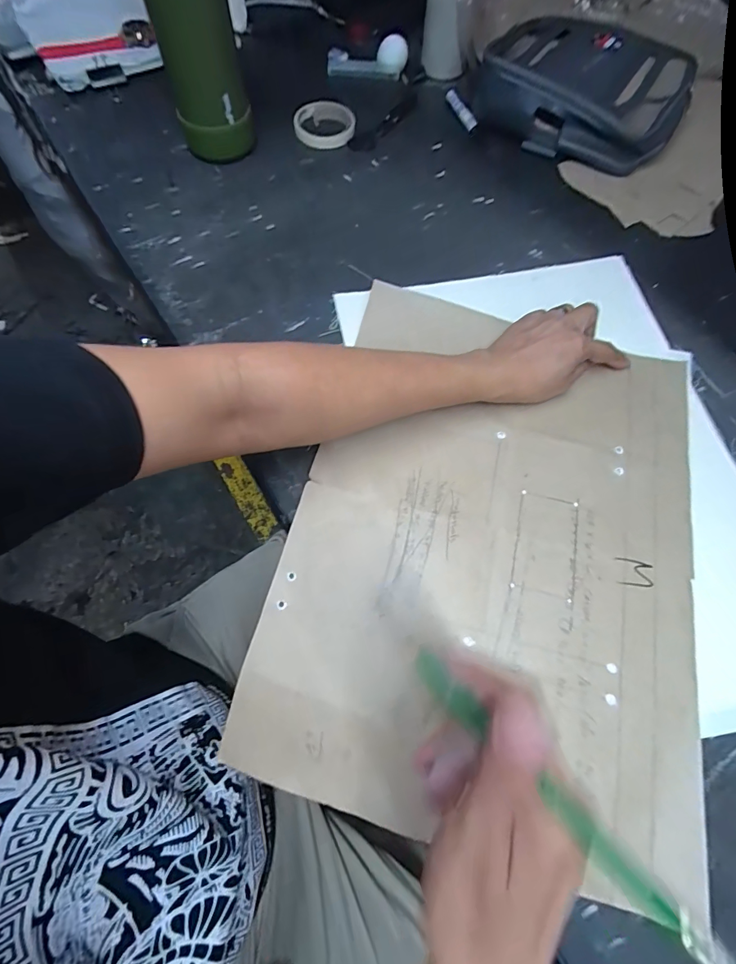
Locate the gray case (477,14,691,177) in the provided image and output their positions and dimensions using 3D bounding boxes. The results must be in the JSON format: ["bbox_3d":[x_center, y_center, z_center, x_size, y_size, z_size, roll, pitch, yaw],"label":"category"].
[{"bbox_3d":[0.306,-0.578,0.610,0.296,0.058,0.234,26,68,8],"label":"gray case"}]

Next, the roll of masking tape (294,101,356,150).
[{"bbox_3d":[-0.061,-0.498,0.579,0.081,0.018,0.081,1,67,-2],"label":"roll of masking tape"}]

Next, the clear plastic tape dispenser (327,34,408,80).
[{"bbox_3d":[0.001,-0.644,0.631,0.124,0.027,0.045,-7,68,-5],"label":"clear plastic tape dispenser"}]

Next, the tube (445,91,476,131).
[{"bbox_3d":[0.143,-0.569,0.636,0.016,0.016,0.090,-18,69,-10],"label":"tube"}]

